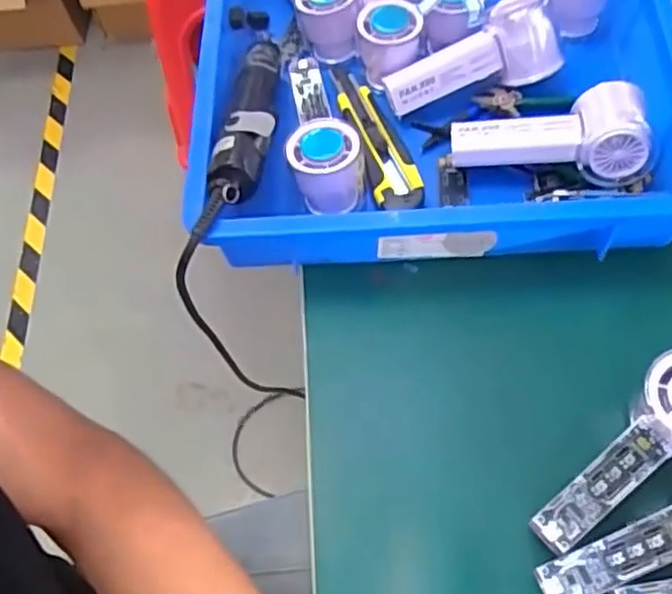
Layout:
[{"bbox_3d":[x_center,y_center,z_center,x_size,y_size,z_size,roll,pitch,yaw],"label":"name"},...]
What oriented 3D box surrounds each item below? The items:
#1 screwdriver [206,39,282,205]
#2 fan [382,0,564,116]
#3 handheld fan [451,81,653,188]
[{"bbox_3d":[-0.063,-0.149,0.539,0.038,0.032,0.208,0,46,4],"label":"screwdriver"},{"bbox_3d":[0.108,-0.195,0.560,0.143,0.056,0.055,-20,61,7],"label":"fan"},{"bbox_3d":[0.159,-0.125,0.515,0.140,0.052,0.062,6,62,7],"label":"handheld fan"}]

